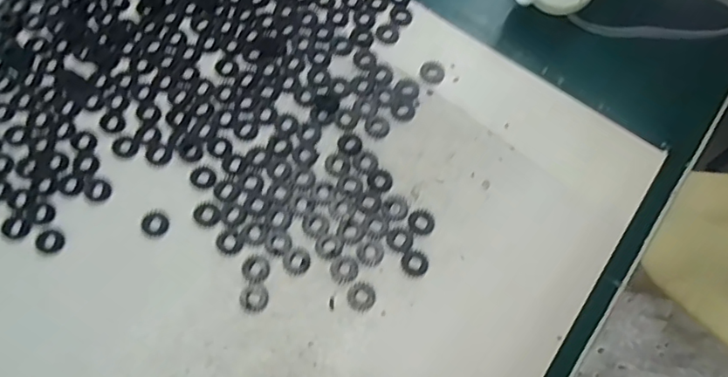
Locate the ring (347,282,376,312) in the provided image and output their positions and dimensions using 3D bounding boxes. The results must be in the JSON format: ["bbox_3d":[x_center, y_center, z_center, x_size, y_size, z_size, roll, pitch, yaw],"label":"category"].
[{"bbox_3d":[-0.001,0.041,0.208,0.010,0.004,0.011,1,69,-2],"label":"ring"}]

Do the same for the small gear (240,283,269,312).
[{"bbox_3d":[-0.041,0.041,0.207,0.010,0.004,0.011,-7,70,-5],"label":"small gear"}]

